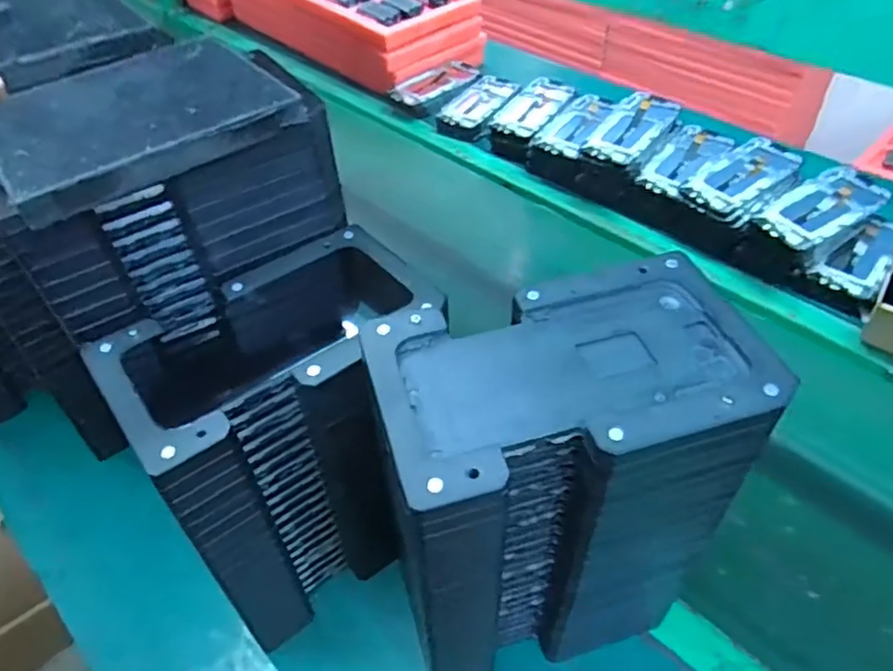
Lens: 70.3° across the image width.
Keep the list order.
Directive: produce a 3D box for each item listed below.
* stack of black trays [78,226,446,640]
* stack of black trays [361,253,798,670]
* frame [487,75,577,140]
[{"bbox_3d":[-0.105,0.066,0.459,0.187,0.235,0.148,-31,52,-26],"label":"stack of black trays"},{"bbox_3d":[0.063,0.096,0.388,0.182,0.242,0.116,-13,46,-11],"label":"stack of black trays"},{"bbox_3d":[0.132,-0.352,0.971,0.088,0.010,0.152,24,56,29],"label":"frame"}]

